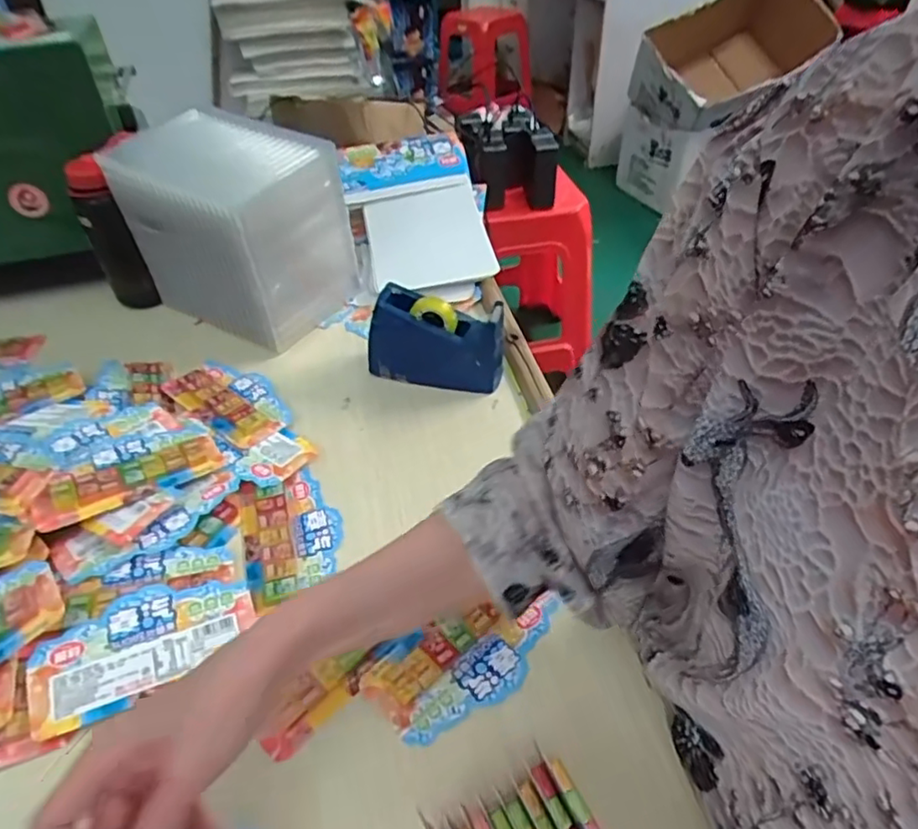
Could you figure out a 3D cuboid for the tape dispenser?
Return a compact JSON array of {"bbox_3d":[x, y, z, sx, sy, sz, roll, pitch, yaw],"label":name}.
[{"bbox_3d":[-0.022,-0.074,0.637,0.135,0.091,0.046,11,43,13],"label":"tape dispenser"}]

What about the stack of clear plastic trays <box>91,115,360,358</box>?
[{"bbox_3d":[-0.251,-0.208,0.706,0.202,0.200,0.162,23,47,24],"label":"stack of clear plastic trays"}]

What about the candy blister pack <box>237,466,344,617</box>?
[{"bbox_3d":[-0.139,0.095,0.516,0.077,0.011,0.120,-15,44,-16],"label":"candy blister pack"}]

